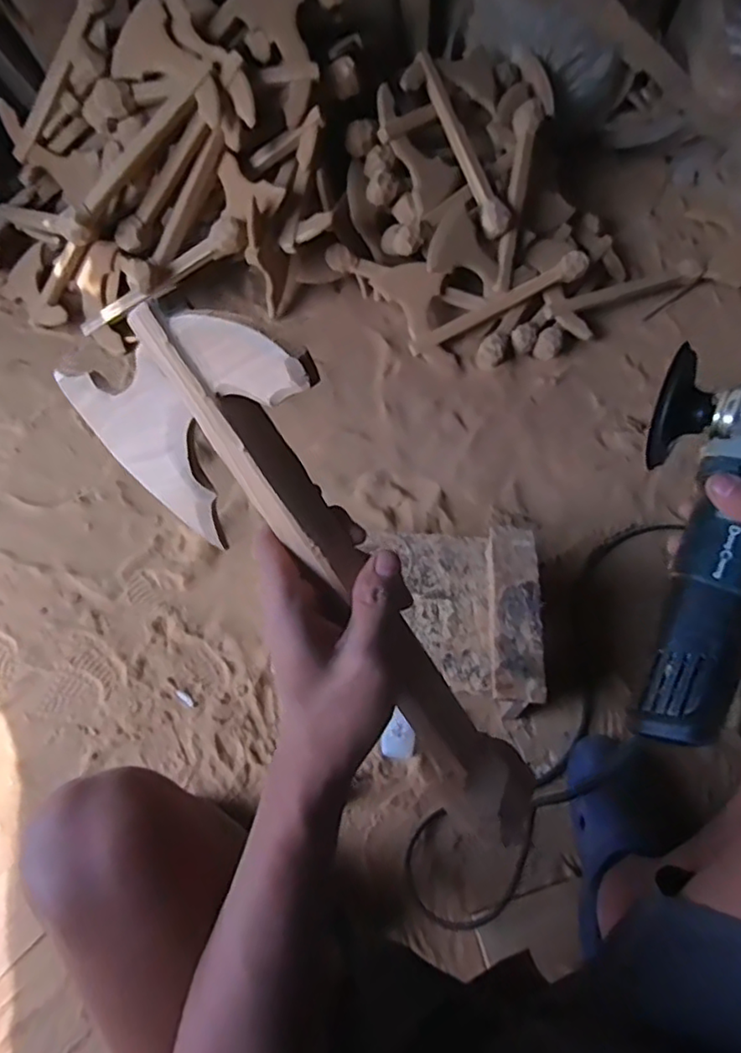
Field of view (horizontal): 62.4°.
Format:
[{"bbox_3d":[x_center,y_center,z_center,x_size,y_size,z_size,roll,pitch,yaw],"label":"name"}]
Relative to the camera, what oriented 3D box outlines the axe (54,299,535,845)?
[{"bbox_3d":[-0.026,0.043,0.356,0.065,0.211,0.364,-39,104,-20],"label":"axe"}]

